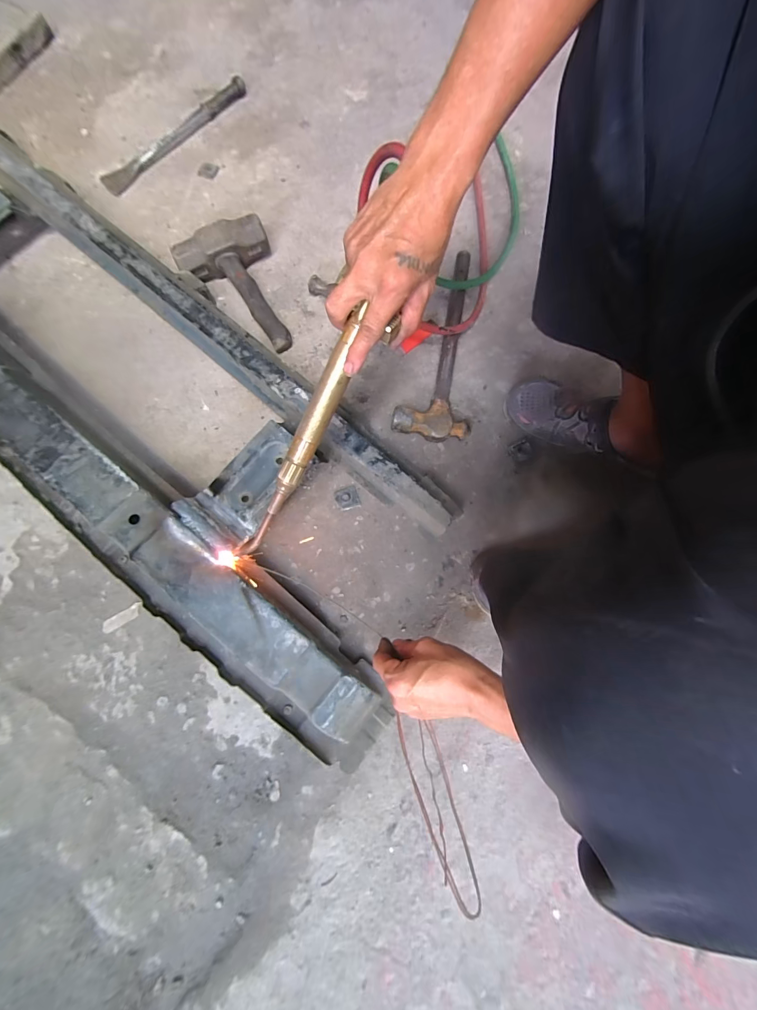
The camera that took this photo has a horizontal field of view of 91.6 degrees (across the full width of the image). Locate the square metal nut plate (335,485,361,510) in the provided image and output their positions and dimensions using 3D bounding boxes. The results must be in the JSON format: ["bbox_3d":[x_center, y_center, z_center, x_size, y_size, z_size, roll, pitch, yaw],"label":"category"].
[{"bbox_3d":[-0.048,-0.011,0.569,0.034,0.004,0.033,-20,78,-5],"label":"square metal nut plate"}]

